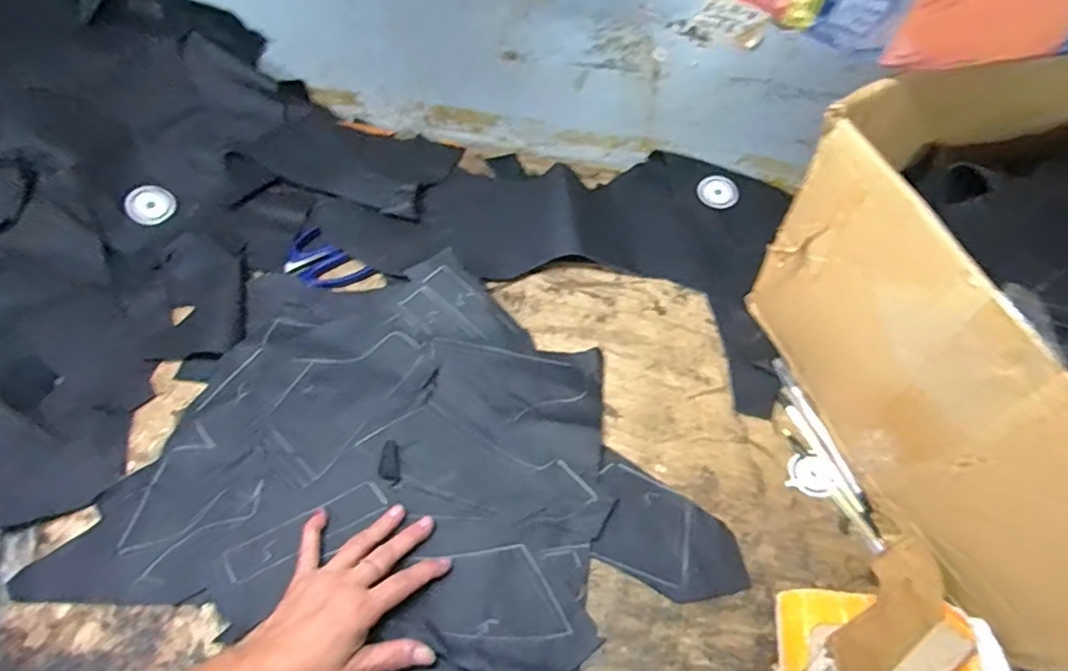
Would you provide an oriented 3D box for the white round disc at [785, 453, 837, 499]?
[{"bbox_3d":[0.233,0.117,0.519,0.038,0.004,0.036,1,57,-1],"label":"white round disc"}]

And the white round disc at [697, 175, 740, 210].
[{"bbox_3d":[0.203,-0.157,0.683,0.045,0.010,0.042,1,57,-1],"label":"white round disc"}]

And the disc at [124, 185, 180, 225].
[{"bbox_3d":[-0.395,-0.134,0.639,0.039,0.009,0.045,44,63,-19],"label":"disc"}]

